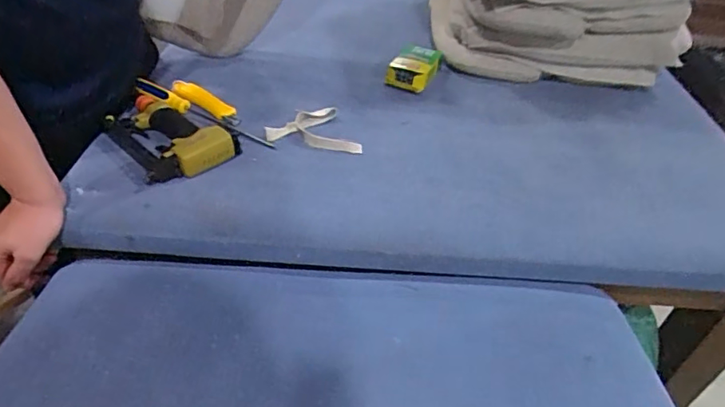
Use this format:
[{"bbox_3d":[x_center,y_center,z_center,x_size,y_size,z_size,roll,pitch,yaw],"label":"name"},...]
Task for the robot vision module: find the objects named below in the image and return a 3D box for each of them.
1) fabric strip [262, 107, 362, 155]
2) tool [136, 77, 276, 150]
[{"bbox_3d":[-0.076,-0.120,0.823,0.156,0.024,0.093,7,40,3],"label":"fabric strip"},{"bbox_3d":[-0.270,-0.149,0.846,0.290,0.025,0.037,25,44,23],"label":"tool"}]

